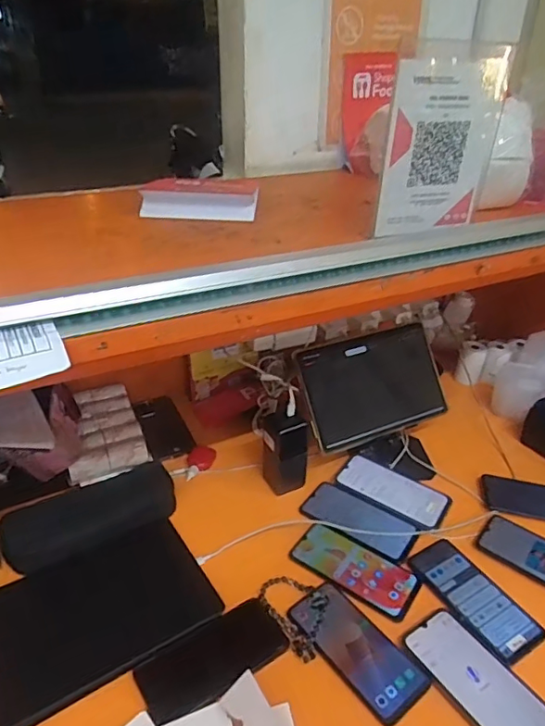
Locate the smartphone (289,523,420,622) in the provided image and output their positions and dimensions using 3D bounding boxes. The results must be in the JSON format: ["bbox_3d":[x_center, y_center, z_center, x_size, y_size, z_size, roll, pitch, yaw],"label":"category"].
[{"bbox_3d":[0.108,0.272,0.706,0.159,0.011,0.077,21,37,29],"label":"smartphone"}]

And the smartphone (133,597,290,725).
[{"bbox_3d":[-0.067,0.337,0.608,0.165,0.015,0.081,-21,38,-31],"label":"smartphone"}]

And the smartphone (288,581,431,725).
[{"bbox_3d":[0.098,0.326,0.617,0.074,0.010,0.160,-22,38,-32],"label":"smartphone"}]

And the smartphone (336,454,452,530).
[{"bbox_3d":[0.186,0.192,0.818,0.161,0.009,0.079,21,37,30],"label":"smartphone"}]

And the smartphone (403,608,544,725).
[{"bbox_3d":[0.228,0.351,0.583,0.078,0.011,0.166,-19,37,-29],"label":"smartphone"}]

